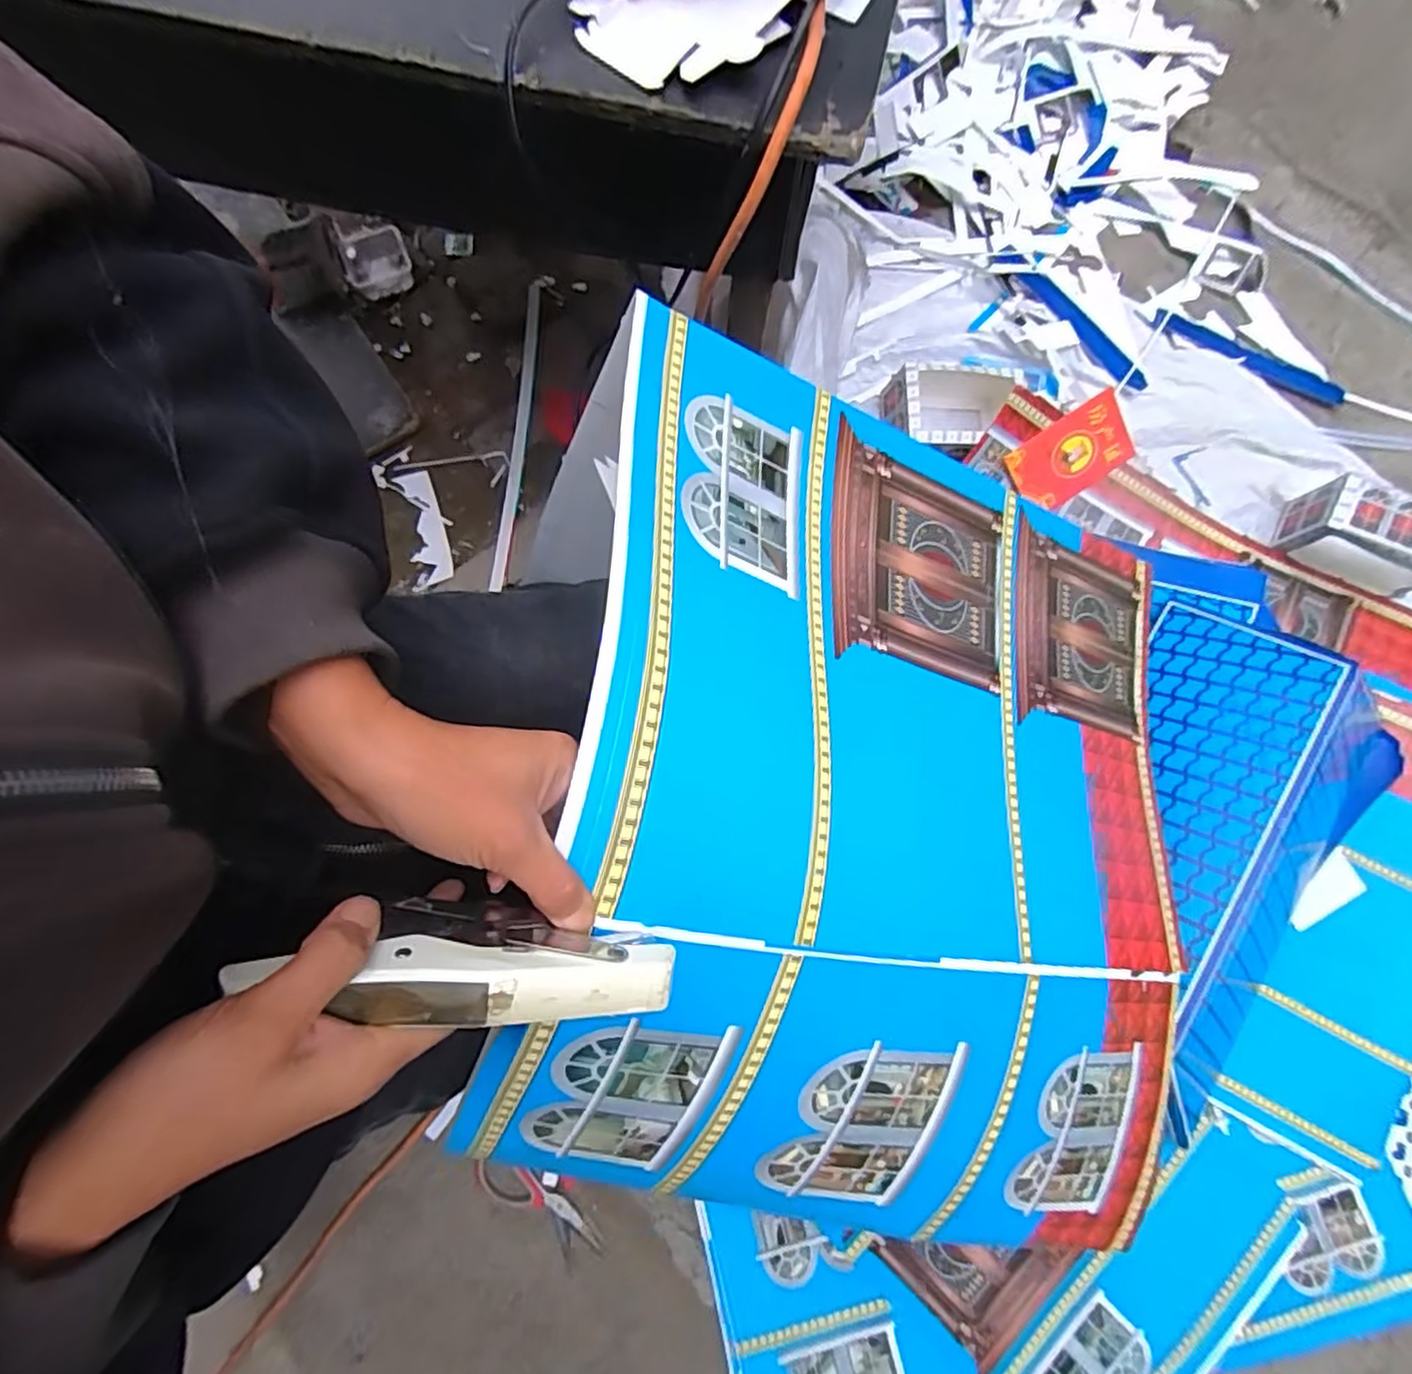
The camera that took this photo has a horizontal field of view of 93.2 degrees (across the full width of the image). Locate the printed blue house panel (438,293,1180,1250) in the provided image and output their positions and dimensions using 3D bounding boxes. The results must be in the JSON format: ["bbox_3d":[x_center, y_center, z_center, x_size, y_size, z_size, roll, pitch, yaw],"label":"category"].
[{"bbox_3d":[0.131,0.091,0.476,0.492,0.138,0.530,19,71,-27],"label":"printed blue house panel"}]

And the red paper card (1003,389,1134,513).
[{"bbox_3d":[0.457,-0.289,0.839,0.140,0.005,0.098,-33,112,13],"label":"red paper card"}]

